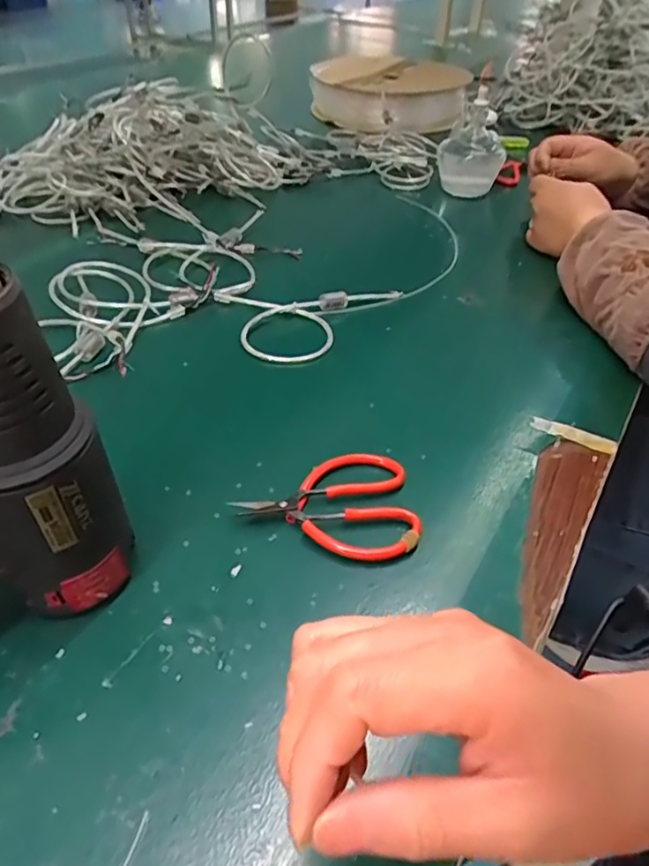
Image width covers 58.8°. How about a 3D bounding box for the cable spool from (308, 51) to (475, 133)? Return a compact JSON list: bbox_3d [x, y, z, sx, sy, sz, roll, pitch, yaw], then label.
[{"bbox_3d":[0.135,-0.617,1.037,0.270,0.076,0.238,-31,53,-30],"label":"cable spool"}]

